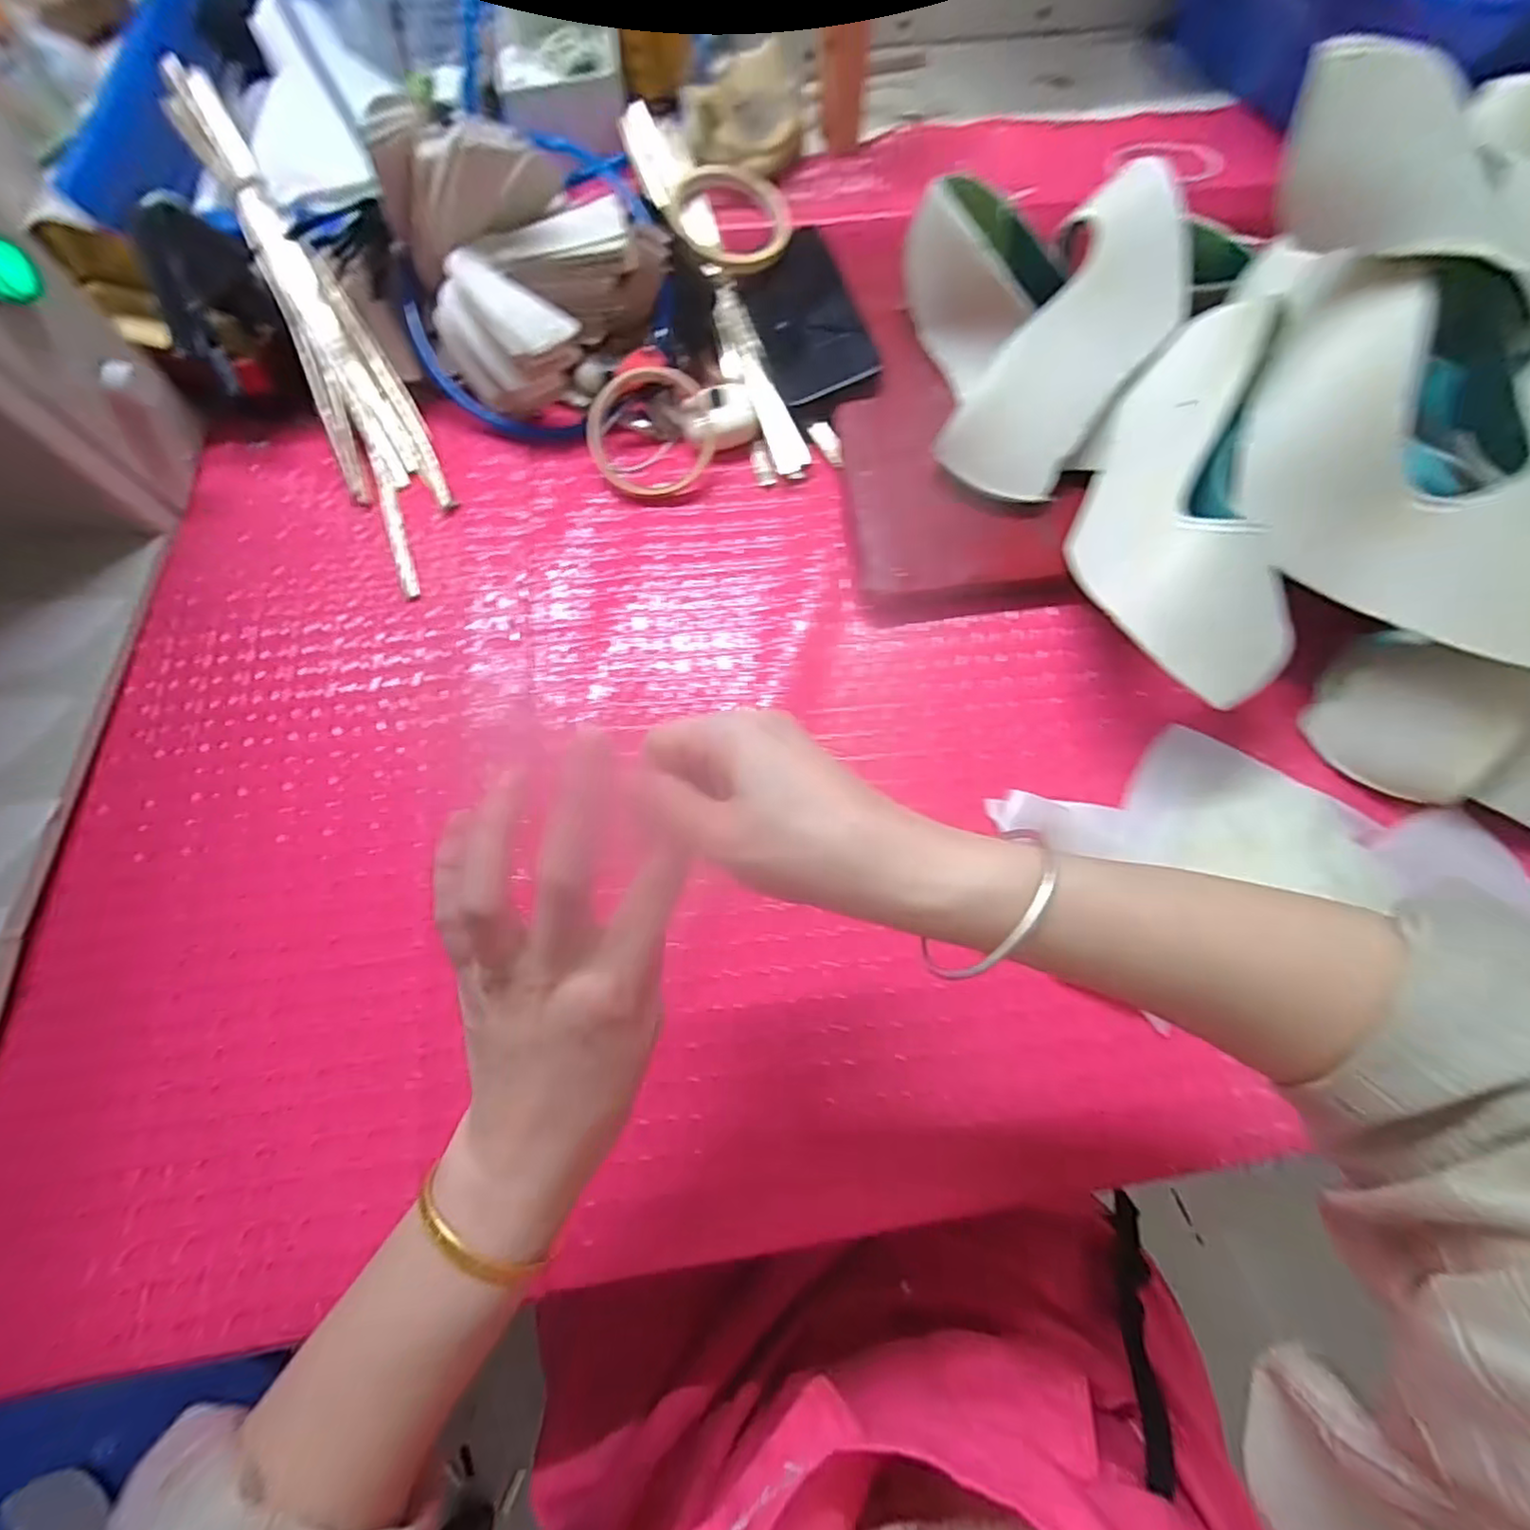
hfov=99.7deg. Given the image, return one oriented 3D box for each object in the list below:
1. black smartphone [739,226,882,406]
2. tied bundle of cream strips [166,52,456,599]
[{"bbox_3d":[0.031,-0.332,0.484,0.072,0.012,0.137,-22,75,6],"label":"black smartphone"},{"bbox_3d":[-0.296,-0.288,0.435,0.061,0.033,0.352,-26,95,-9],"label":"tied bundle of cream strips"}]

